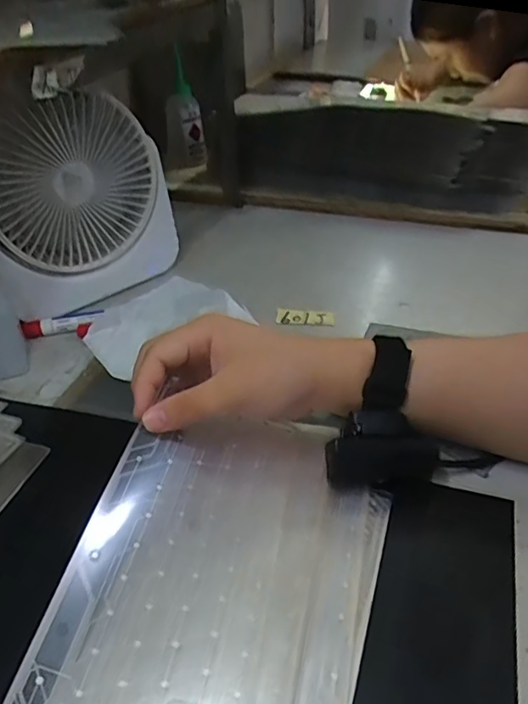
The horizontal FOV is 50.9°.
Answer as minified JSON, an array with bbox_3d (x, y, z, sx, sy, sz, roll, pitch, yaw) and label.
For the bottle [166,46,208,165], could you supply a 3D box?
[{"bbox_3d":[-0.123,-0.358,0.837,0.058,0.156,0.036,-8,38,-5],"label":"bottle"}]

